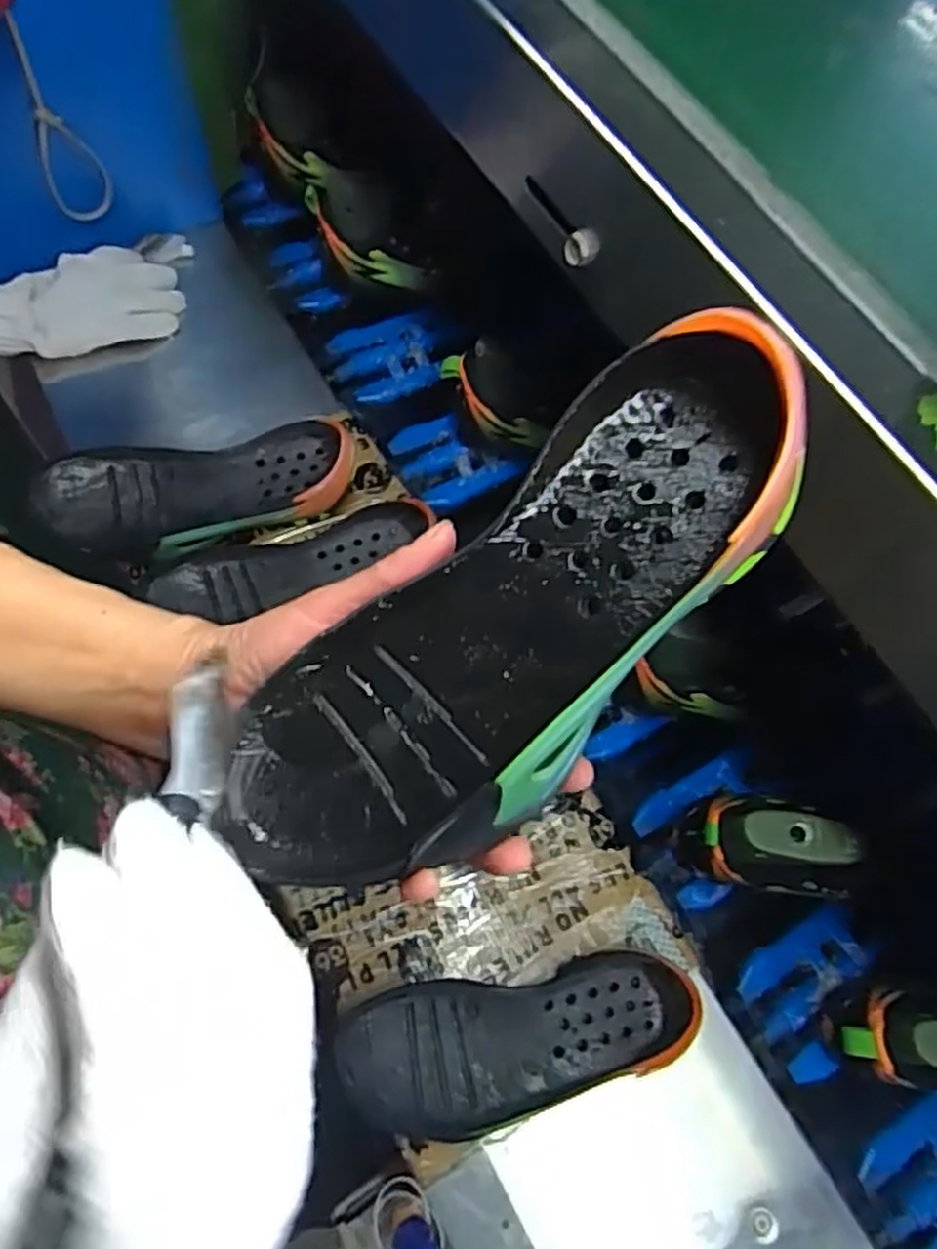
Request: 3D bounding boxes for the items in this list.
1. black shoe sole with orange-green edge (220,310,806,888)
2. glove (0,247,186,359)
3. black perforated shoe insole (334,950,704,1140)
[{"bbox_3d":[0.012,0.000,0.255,0.233,0.041,0.087,-43,72,6],"label":"black shoe sole with orange-green edge"},{"bbox_3d":[-0.365,-0.302,0.727,0.179,0.025,0.101,-30,93,-21],"label":"glove"},{"bbox_3d":[0.039,0.278,0.518,0.227,0.030,0.091,-11,65,-9],"label":"black perforated shoe insole"}]

